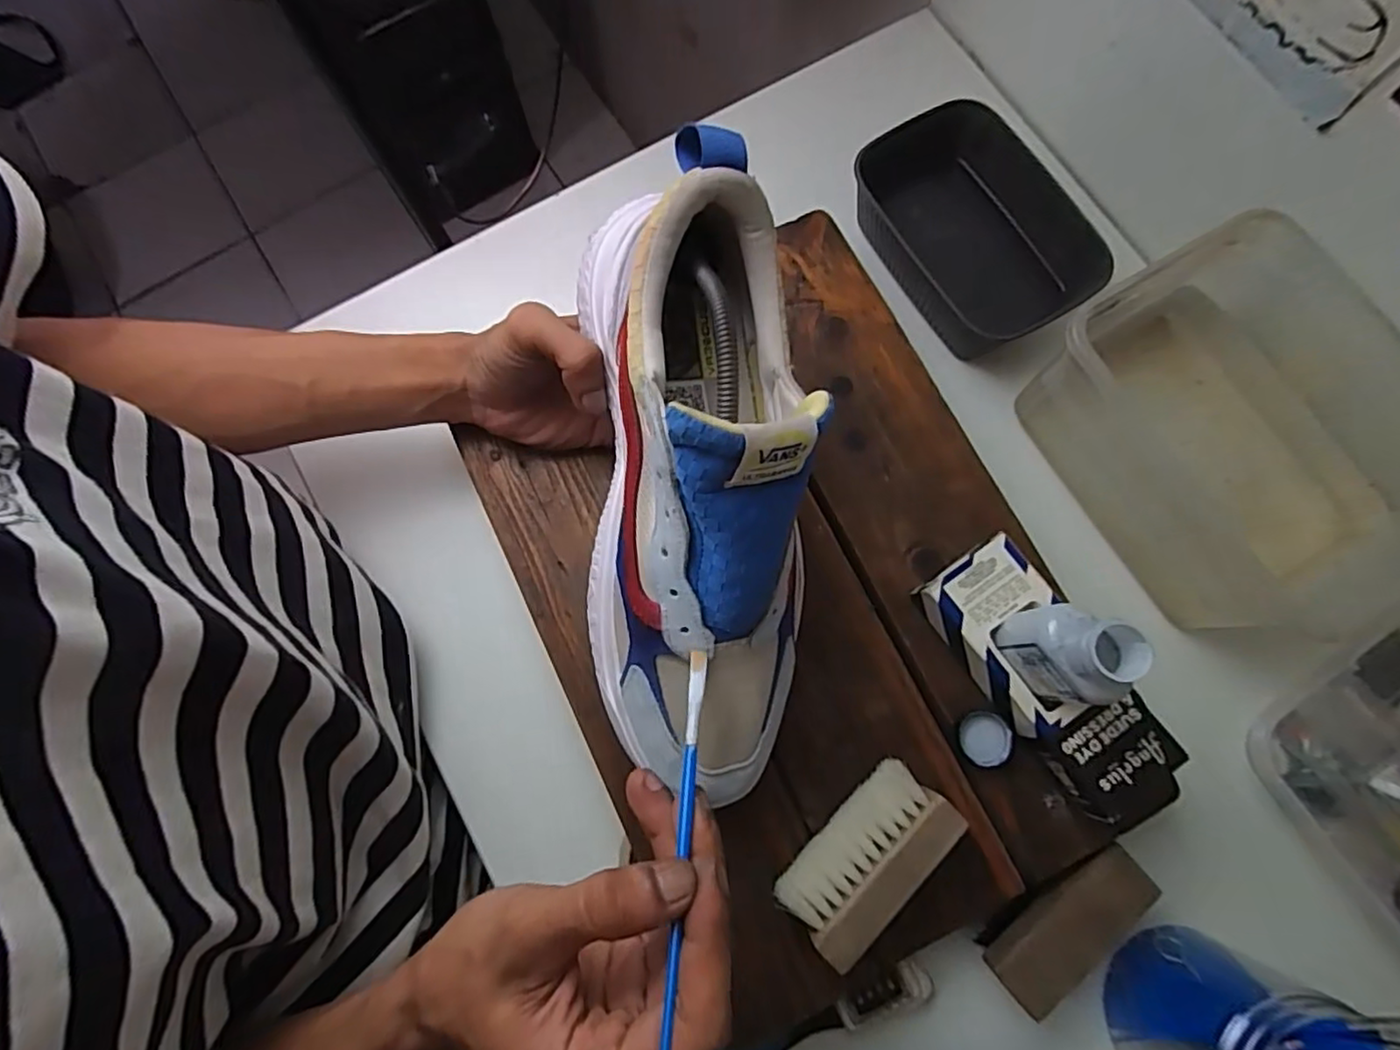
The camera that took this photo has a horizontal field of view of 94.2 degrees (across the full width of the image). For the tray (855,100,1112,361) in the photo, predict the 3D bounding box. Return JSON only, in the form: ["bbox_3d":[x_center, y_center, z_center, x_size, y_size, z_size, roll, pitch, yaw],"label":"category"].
[{"bbox_3d":[0.183,-0.199,0.443,0.115,0.051,0.160,-27,78,-5],"label":"tray"}]

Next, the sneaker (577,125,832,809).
[{"bbox_3d":[-0.007,-0.011,0.289,0.096,0.123,0.267,-2,94,1],"label":"sneaker"}]

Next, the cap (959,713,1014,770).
[{"bbox_3d":[0.155,0.116,0.352,0.025,0.007,0.028,3,77,2],"label":"cap"}]

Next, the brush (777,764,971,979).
[{"bbox_3d":[0.084,0.168,0.329,0.043,0.027,0.093,44,81,10],"label":"brush"}]

